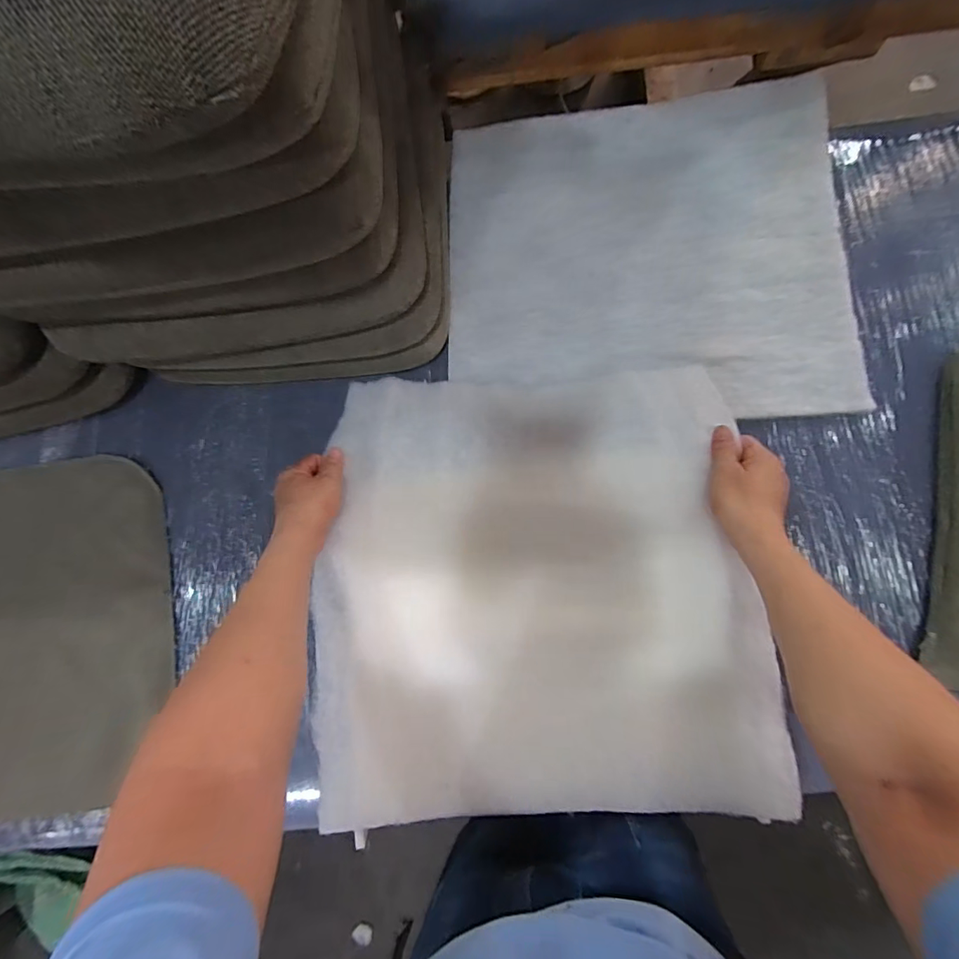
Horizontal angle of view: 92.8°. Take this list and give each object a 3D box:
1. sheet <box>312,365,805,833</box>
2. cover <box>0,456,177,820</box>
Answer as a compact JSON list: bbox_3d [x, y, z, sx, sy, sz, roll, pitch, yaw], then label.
[{"bbox_3d":[0.060,0.115,0.549,0.499,0.066,0.508,-4,82,3],"label":"sheet"},{"bbox_3d":[-0.667,0.223,0.634,0.478,0.030,0.458,-9,82,3],"label":"cover"}]

